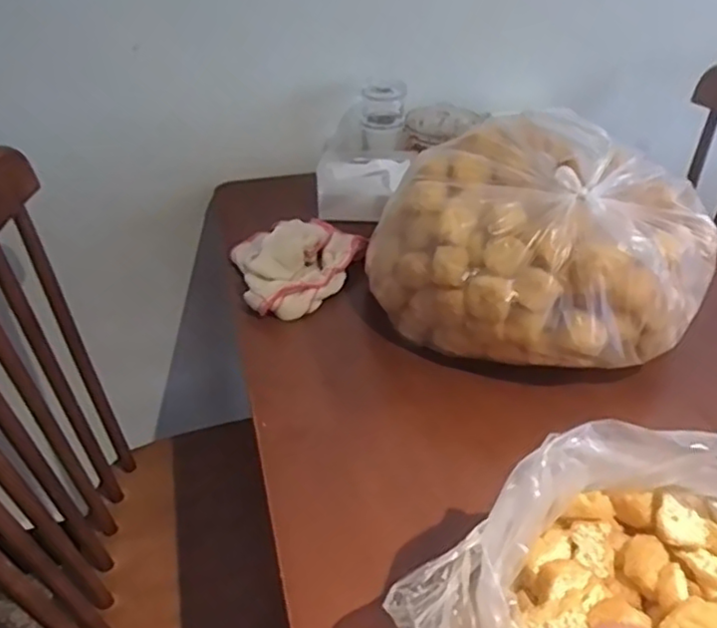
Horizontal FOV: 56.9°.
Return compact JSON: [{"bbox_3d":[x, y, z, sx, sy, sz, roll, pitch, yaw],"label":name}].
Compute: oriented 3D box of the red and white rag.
[{"bbox_3d":[-0.059,-0.061,0.699,0.138,0.054,0.131,-10,39,-13],"label":"red and white rag"}]

